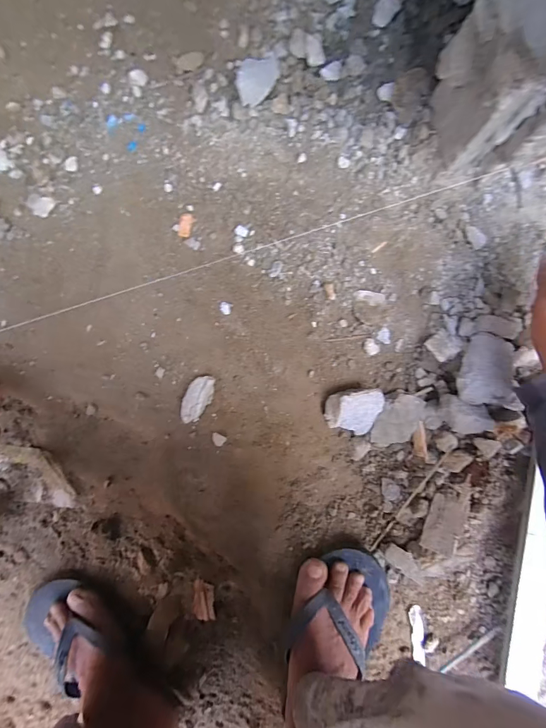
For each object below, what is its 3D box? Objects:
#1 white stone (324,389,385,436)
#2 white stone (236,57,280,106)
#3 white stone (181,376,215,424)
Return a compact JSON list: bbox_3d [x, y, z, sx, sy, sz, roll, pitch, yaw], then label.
[{"bbox_3d":[0.096,0.060,0.421,0.066,0.029,0.057,-5,95,4],"label":"white stone"},{"bbox_3d":[-0.018,-0.319,0.405,0.043,0.012,0.065,11,77,-3],"label":"white stone"},{"bbox_3d":[-0.089,0.042,0.424,0.029,0.018,0.060,24,97,1],"label":"white stone"}]

